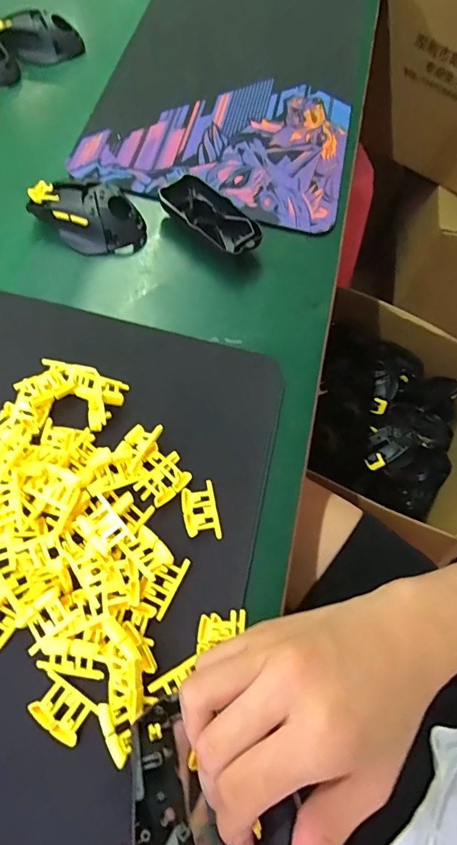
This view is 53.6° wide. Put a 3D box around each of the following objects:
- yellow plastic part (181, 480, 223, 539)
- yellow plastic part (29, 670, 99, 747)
[{"bbox_3d":[-0.022,0.069,0.351,0.026,0.010,0.043,-9,65,-10],"label":"yellow plastic part"},{"bbox_3d":[-0.107,0.184,0.291,0.038,0.007,0.026,33,65,10],"label":"yellow plastic part"}]

